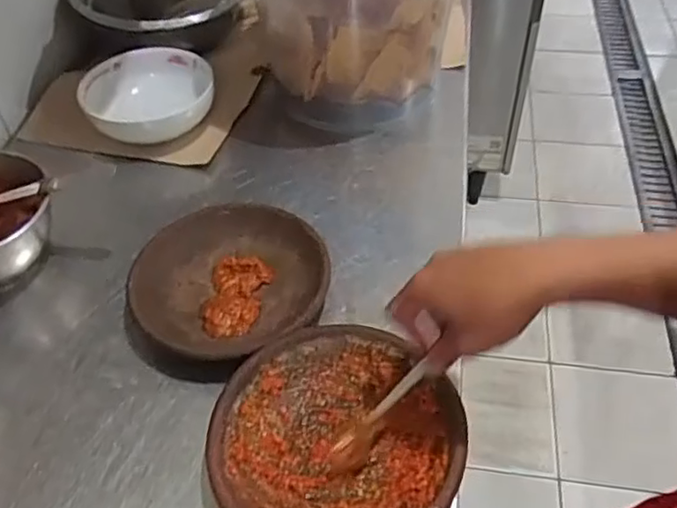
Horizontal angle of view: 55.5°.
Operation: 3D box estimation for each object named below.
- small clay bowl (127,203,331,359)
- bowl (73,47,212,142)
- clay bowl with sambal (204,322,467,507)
[{"bbox_3d":[-0.108,0.028,0.653,0.188,0.045,0.186,-1,47,1],"label":"small clay bowl"},{"bbox_3d":[-0.246,-0.202,0.850,0.164,0.061,0.162,-9,48,-6],"label":"bowl"},{"bbox_3d":[-0.001,0.155,0.529,0.195,0.044,0.195,-1,47,1],"label":"clay bowl with sambal"}]

